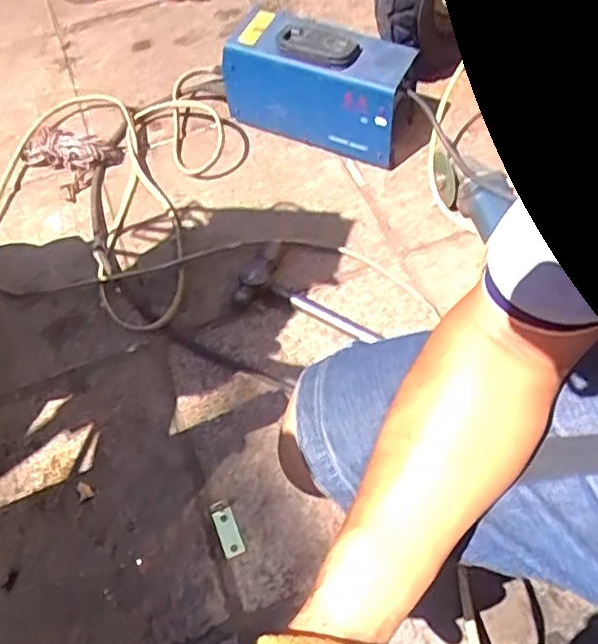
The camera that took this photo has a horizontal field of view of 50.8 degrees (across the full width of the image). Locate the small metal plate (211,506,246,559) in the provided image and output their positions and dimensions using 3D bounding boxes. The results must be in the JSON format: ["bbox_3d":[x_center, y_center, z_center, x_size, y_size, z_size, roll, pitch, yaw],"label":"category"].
[{"bbox_3d":[-0.090,0.269,0.807,0.027,0.004,0.061,-22,61,-9],"label":"small metal plate"}]

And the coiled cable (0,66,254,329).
[{"bbox_3d":[-0.327,-0.224,1.090,0.438,0.039,0.554,-10,60,-4],"label":"coiled cable"}]

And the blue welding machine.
[{"bbox_3d":[0.044,-0.399,1.064,0.334,0.205,0.121,23,64,16],"label":"blue welding machine"}]

